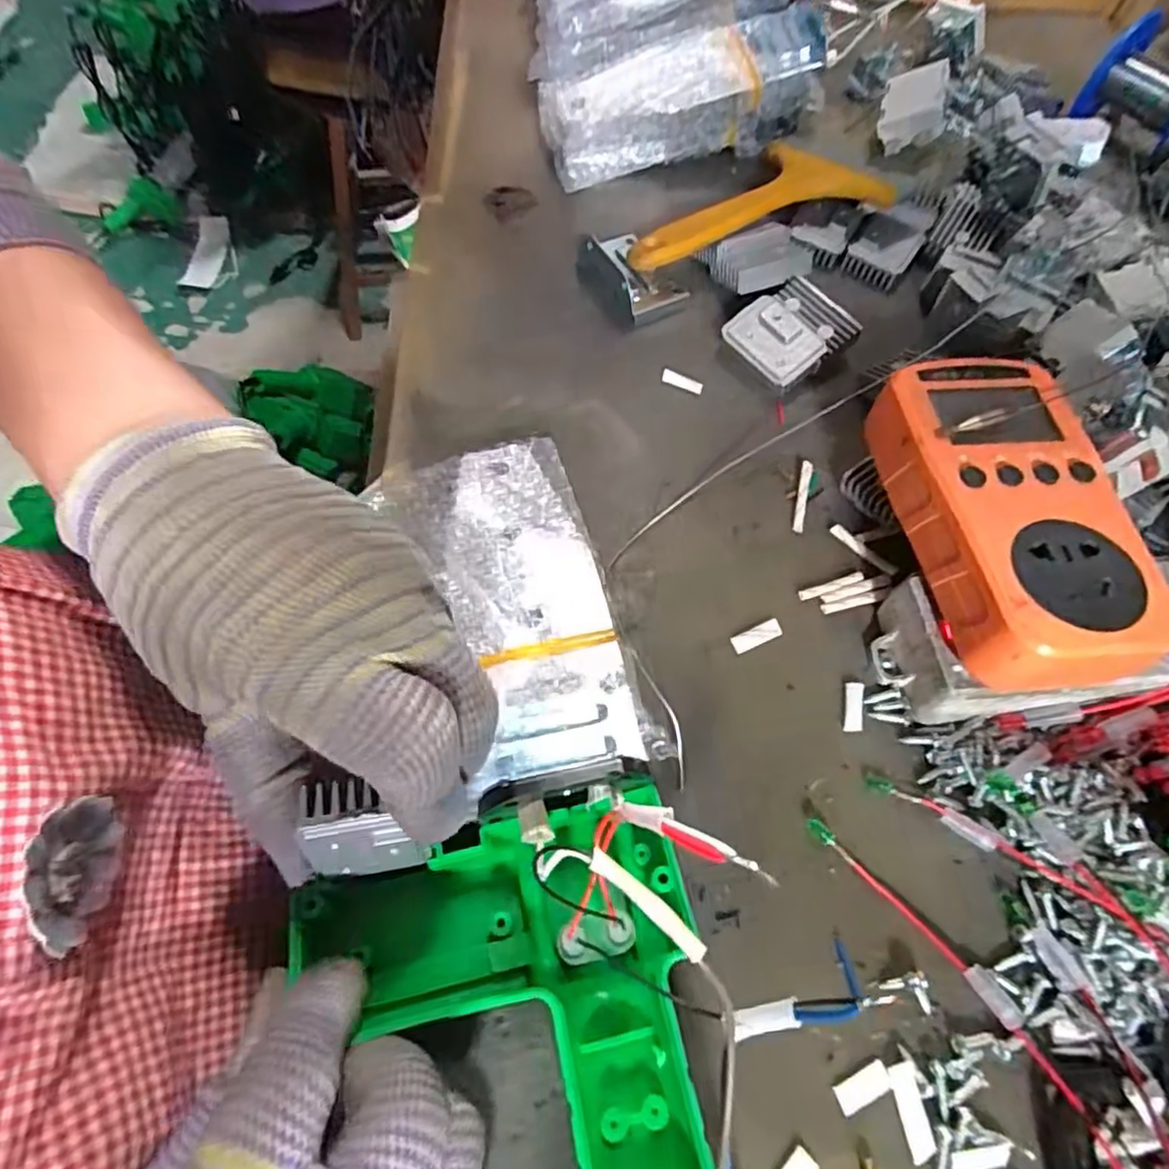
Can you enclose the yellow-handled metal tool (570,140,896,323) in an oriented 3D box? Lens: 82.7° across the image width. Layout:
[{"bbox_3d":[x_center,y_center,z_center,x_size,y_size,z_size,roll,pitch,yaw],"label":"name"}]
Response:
[{"bbox_3d":[0.076,-0.202,0.369,0.171,0.026,0.071,-26,65,-11],"label":"yellow-handled metal tool"}]

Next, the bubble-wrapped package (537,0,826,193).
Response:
[{"bbox_3d":[0.057,-0.296,0.405,0.165,0.056,0.072,-4,63,-4],"label":"bubble-wrapped package"}]

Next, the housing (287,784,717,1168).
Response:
[{"bbox_3d":[-0.014,0.145,0.187,0.113,0.030,0.149,-14,63,-5],"label":"housing"}]

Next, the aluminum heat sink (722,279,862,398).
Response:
[{"bbox_3d":[0.104,-0.128,0.339,0.057,0.017,0.046,-34,67,-15],"label":"aluminum heat sink"}]

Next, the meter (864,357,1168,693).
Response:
[{"bbox_3d":[0.153,-0.029,0.242,0.068,0.026,0.126,-4,62,-1],"label":"meter"}]

